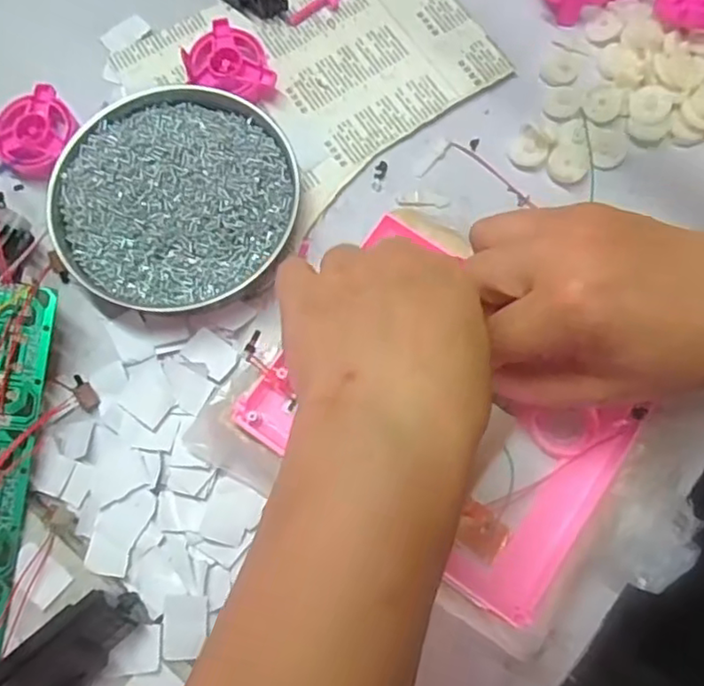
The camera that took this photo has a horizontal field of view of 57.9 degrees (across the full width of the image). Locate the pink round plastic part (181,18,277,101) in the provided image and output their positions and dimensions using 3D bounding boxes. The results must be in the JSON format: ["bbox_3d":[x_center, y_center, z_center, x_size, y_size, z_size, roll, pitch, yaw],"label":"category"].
[{"bbox_3d":[-0.076,-0.169,0.387,0.048,0.018,0.049,0,76,0],"label":"pink round plastic part"}]

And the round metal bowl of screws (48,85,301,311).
[{"bbox_3d":[-0.099,-0.082,0.364,0.127,0.022,0.131,0,76,0],"label":"round metal bowl of screws"}]

